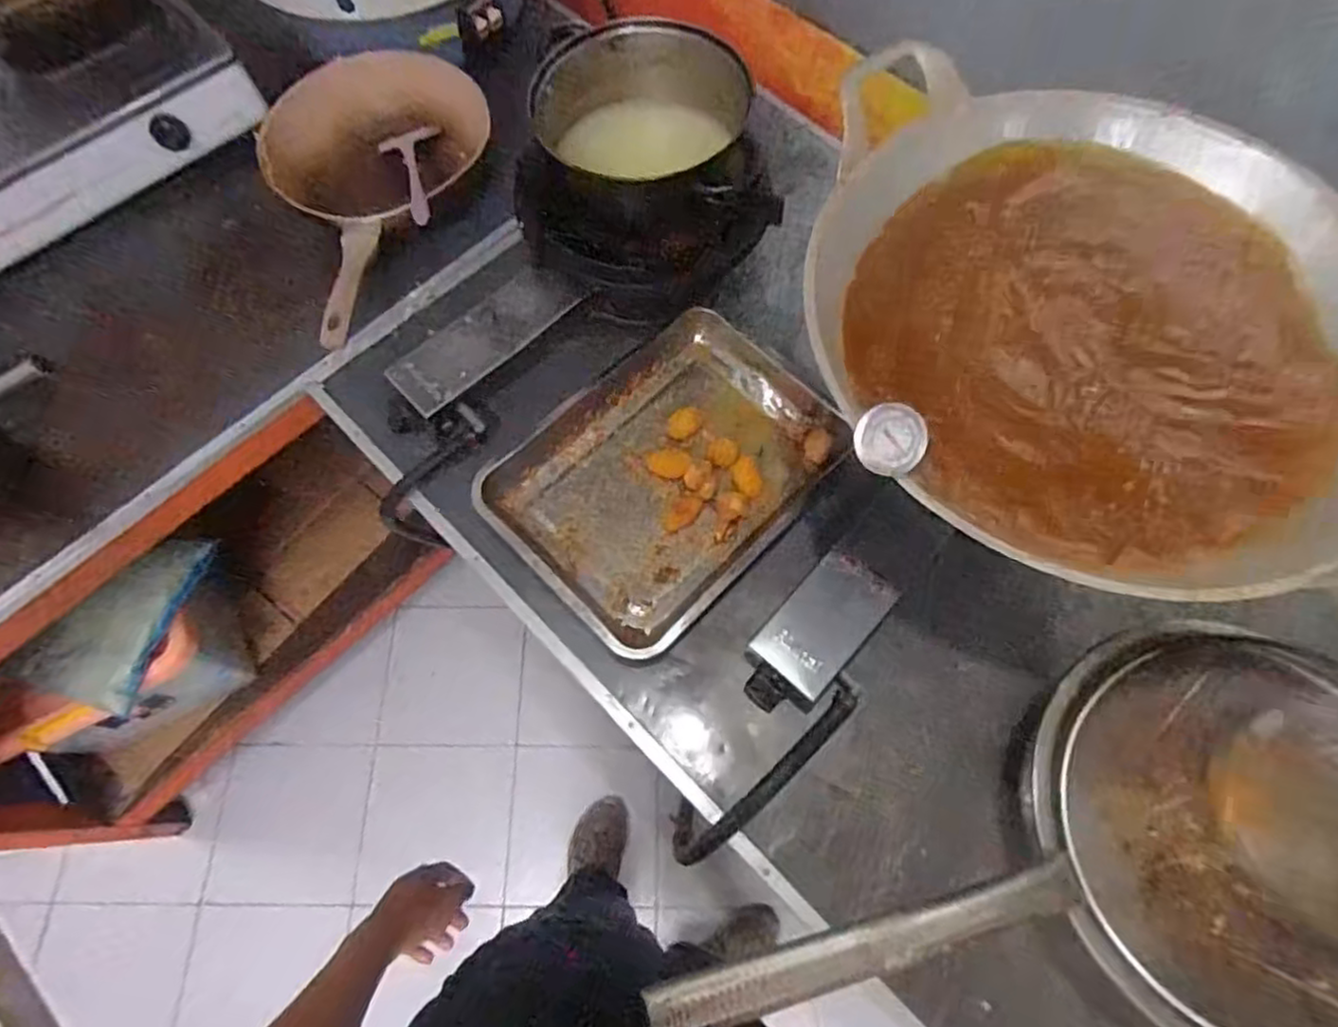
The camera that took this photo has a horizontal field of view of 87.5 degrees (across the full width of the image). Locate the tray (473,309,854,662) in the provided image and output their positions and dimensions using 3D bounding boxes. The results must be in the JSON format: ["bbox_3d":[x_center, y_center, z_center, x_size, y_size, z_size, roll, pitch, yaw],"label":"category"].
[{"bbox_3d":[0.003,-0.053,0.807,0.381,0.051,0.287,-42,74,-14],"label":"tray"}]

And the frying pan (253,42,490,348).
[{"bbox_3d":[-0.412,-0.418,0.932,0.240,0.110,0.488,6,69,3],"label":"frying pan"}]

